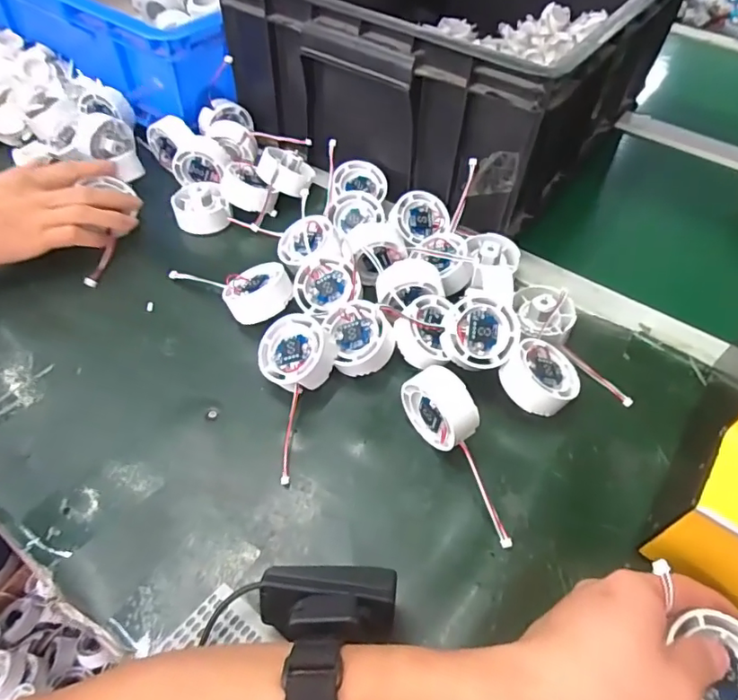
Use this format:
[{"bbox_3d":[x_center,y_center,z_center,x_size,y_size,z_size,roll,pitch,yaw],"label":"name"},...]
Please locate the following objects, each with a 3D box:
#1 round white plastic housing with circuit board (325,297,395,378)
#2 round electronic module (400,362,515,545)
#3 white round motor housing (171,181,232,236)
[{"bbox_3d":[-0.006,-0.008,0.412,0.048,0.021,0.059,-9,65,13],"label":"round white plastic housing with circuit board"},{"bbox_3d":[0.065,0.063,0.350,0.028,0.043,0.118,-24,57,-20],"label":"round electronic module"},{"bbox_3d":[-0.162,-0.138,0.516,0.051,0.029,0.045,-19,55,-17],"label":"white round motor housing"}]

